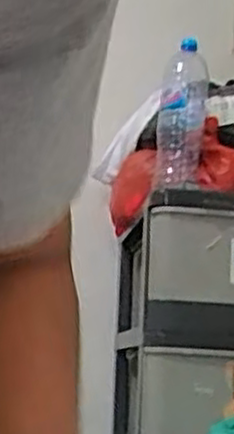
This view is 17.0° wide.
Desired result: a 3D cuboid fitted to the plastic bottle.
[{"bbox_3d":[0.120,-0.181,1.447,0.088,0.272,0.066,2,-12,6],"label":"plastic bottle"}]

